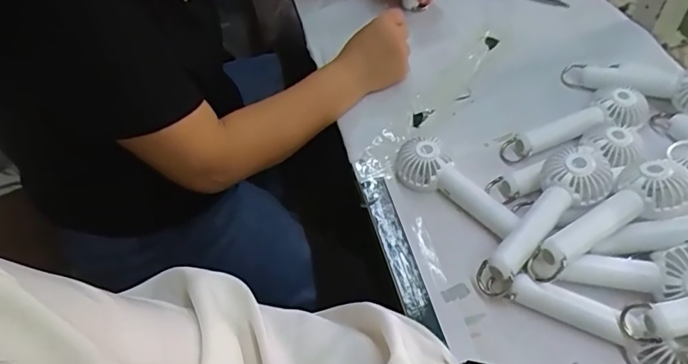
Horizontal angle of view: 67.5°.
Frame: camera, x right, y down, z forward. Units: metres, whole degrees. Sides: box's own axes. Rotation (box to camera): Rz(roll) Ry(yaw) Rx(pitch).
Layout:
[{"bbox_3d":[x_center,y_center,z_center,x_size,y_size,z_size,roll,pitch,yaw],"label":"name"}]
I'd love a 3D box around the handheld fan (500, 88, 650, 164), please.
[{"bbox_3d":[0.242,-0.056,0.533,0.158,0.033,0.041,-19,52,-12],"label":"handheld fan"}]

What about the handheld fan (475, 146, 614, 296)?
[{"bbox_3d":[0.170,0.033,0.444,0.050,0.037,0.153,37,77,29],"label":"handheld fan"}]

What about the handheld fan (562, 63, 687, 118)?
[{"bbox_3d":[0.327,-0.107,0.560,0.167,0.047,0.066,23,54,41],"label":"handheld fan"}]

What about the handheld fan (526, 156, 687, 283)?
[{"bbox_3d":[0.224,0.033,0.433,0.152,0.044,0.048,-27,54,-18],"label":"handheld fan"}]

